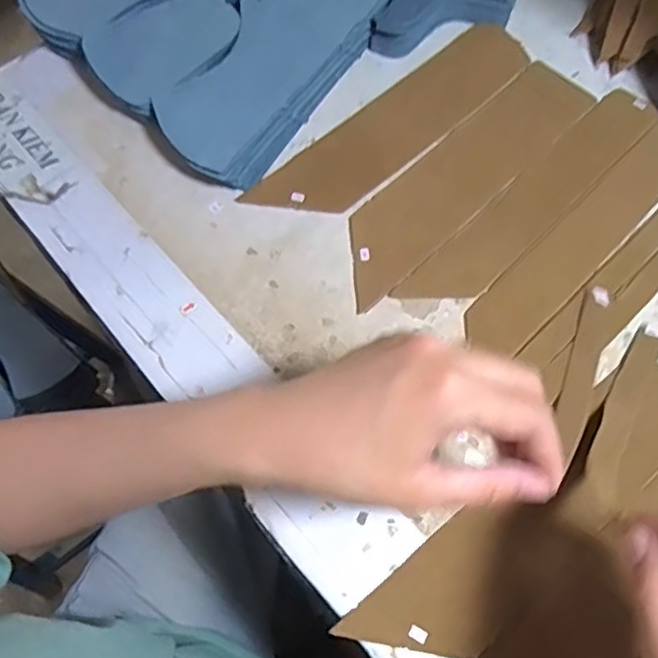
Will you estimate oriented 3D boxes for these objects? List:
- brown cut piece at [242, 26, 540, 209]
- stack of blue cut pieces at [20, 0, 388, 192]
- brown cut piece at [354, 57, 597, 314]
[{"bbox_3d":[0.050,-0.147,0.445,0.231,0.004,0.059,-40,73,-15],"label":"brown cut piece"},{"bbox_3d":[-0.046,-0.250,0.473,0.208,0.033,0.285,42,73,16],"label":"stack of blue cut pieces"},{"bbox_3d":[0.091,-0.107,0.430,0.235,0.005,0.056,-42,73,-16],"label":"brown cut piece"}]

